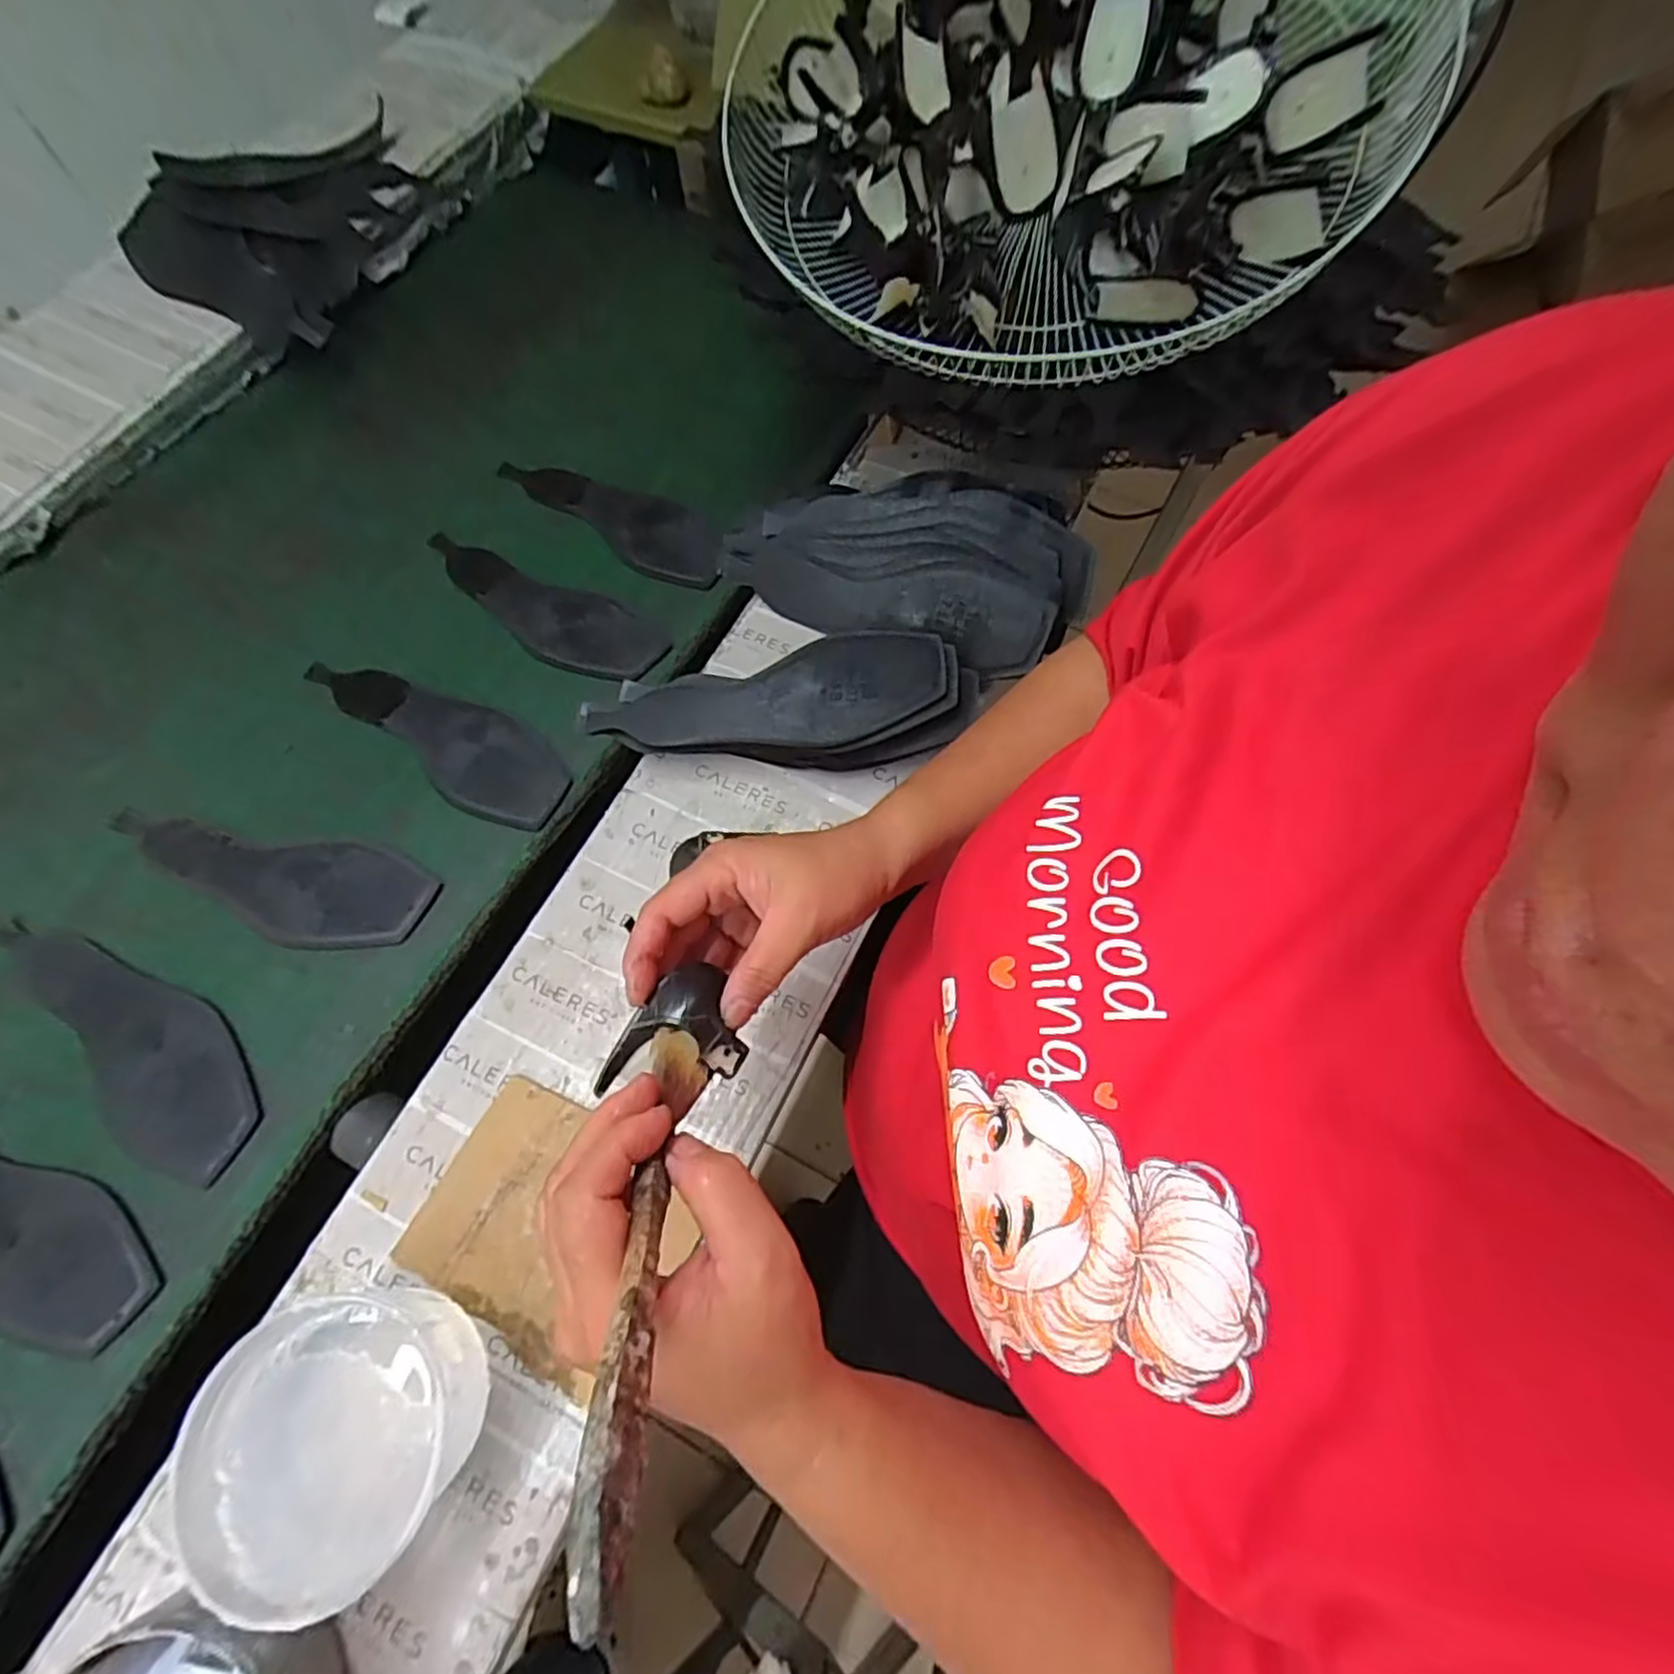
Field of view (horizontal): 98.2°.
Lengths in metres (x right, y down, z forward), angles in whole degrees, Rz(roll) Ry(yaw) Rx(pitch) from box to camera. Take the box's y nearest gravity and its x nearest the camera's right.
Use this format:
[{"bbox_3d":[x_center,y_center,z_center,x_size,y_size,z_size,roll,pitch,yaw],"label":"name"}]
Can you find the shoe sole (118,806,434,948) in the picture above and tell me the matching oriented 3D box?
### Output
[{"bbox_3d":[-0.398,0.030,0.502,0.232,0.009,0.072,10,68,6],"label":"shoe sole"}]

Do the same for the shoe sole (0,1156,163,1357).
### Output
[{"bbox_3d":[-0.496,0.220,0.422,0.228,0.006,0.075,21,69,11],"label":"shoe sole"}]

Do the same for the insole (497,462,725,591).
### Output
[{"bbox_3d":[-0.190,-0.286,0.641,0.267,0.019,0.066,31,72,11],"label":"insole"}]

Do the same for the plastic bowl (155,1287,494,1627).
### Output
[{"bbox_3d":[-0.233,0.283,0.350,0.122,0.068,0.111,-1,67,2],"label":"plastic bowl"}]

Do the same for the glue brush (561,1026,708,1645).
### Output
[{"bbox_3d":[-0.059,0.125,0.229,0.015,0.185,0.023,-10,110,-2],"label":"glue brush"}]

